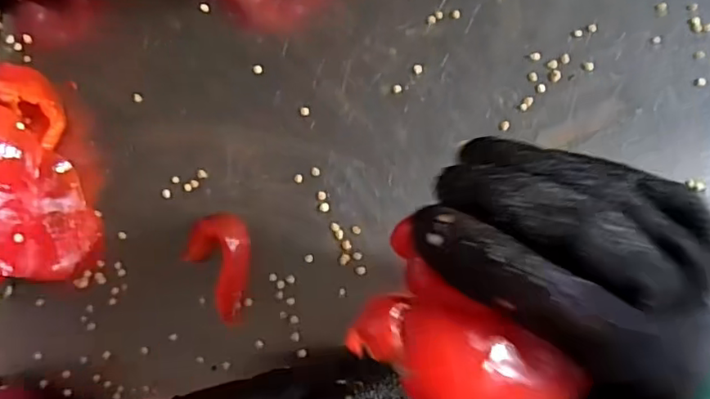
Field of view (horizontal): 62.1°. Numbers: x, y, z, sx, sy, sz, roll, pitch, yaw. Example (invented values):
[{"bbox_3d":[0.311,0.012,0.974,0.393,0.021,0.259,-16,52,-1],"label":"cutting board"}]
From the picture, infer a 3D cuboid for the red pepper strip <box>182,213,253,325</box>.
[{"bbox_3d":[-0.084,0.040,0.349,0.040,0.013,0.063,3,83,6],"label":"red pepper strip"}]

